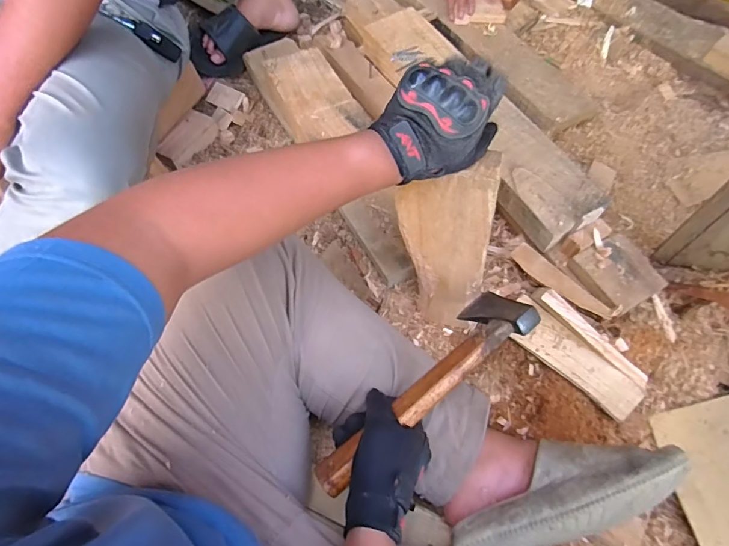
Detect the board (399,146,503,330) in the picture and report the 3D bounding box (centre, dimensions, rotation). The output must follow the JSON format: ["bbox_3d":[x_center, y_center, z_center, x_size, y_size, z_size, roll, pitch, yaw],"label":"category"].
[{"bbox_3d":[0.106,-0.027,0.570,0.113,0.268,0.027,13,49,18],"label":"board"}]

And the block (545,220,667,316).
[{"bbox_3d":[0.368,-0.010,0.636,0.101,0.049,0.132,-24,64,-11],"label":"block"}]

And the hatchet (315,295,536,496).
[{"bbox_3d":[0.082,0.143,0.509,0.320,0.104,0.036,-42,113,-21],"label":"hatchet"}]

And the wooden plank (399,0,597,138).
[{"bbox_3d":[0.263,-0.510,0.940,0.141,0.040,0.573,-32,66,-14],"label":"wooden plank"}]

